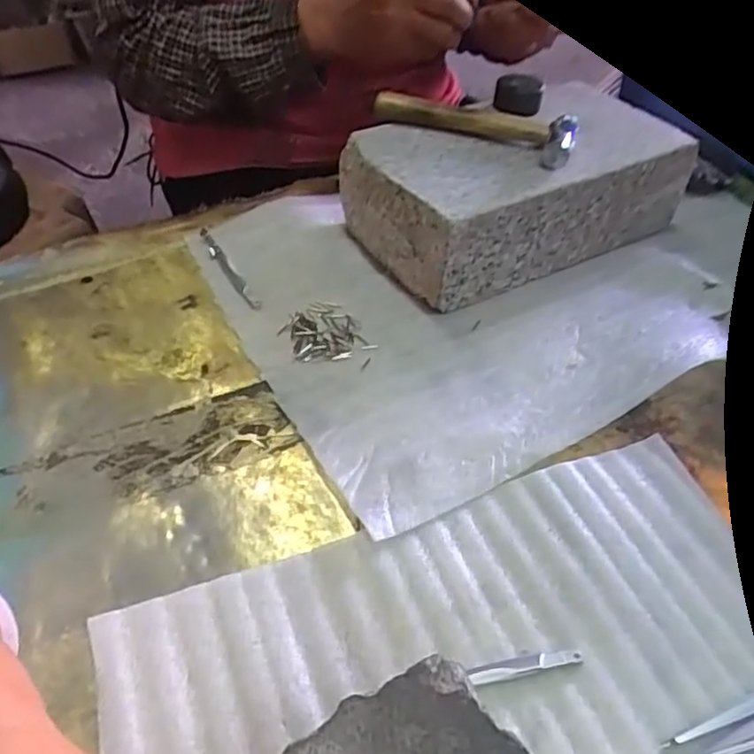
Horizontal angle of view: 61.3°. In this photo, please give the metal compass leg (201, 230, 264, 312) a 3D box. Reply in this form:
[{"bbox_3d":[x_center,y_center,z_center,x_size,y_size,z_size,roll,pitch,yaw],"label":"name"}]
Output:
[{"bbox_3d":[-0.112,-0.082,0.475,0.011,0.005,0.105,-22,50,-22],"label":"metal compass leg"}]

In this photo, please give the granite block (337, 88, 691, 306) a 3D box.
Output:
[{"bbox_3d":[0.110,-0.153,0.502,0.245,0.079,0.139,-22,50,-22],"label":"granite block"}]

